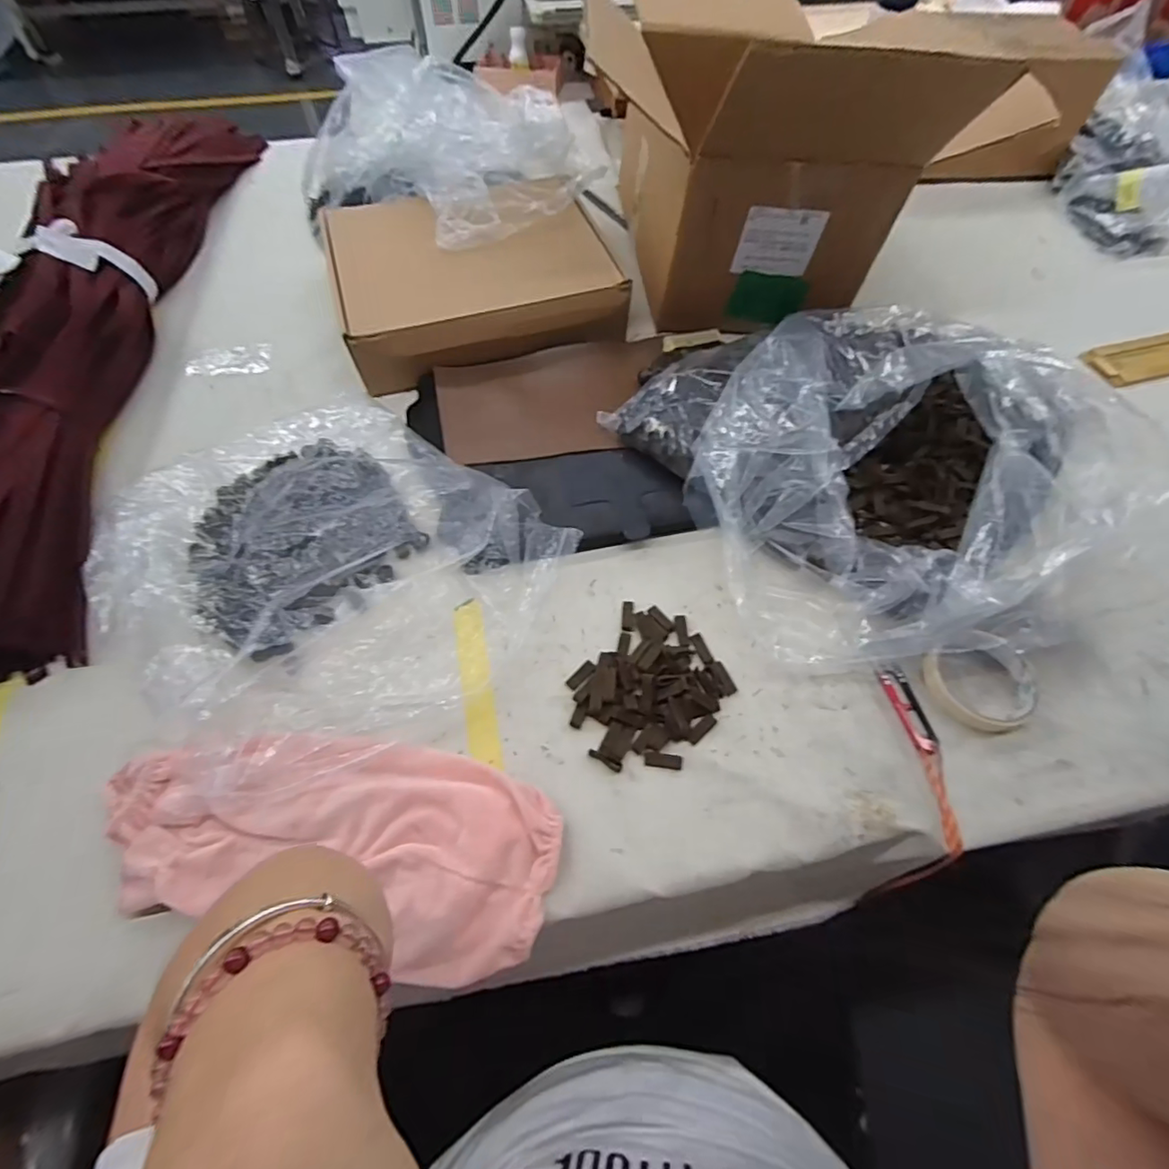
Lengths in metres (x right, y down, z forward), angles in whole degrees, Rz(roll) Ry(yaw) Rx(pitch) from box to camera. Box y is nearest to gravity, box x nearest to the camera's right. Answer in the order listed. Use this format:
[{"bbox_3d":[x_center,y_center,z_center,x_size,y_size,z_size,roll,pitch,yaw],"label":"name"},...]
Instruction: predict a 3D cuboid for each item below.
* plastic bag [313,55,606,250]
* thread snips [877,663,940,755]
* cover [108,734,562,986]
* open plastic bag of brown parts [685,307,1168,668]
[{"bbox_3d":[-0.188,-0.546,0.734,0.376,0.133,0.291,-16,61,-8],"label":"plastic bag"},{"bbox_3d":[0.273,0.103,0.474,0.024,0.005,0.080,-7,60,-3],"label":"thread snips"},{"bbox_3d":[-0.174,0.172,0.383,0.302,0.033,0.129,11,63,3],"label":"cover"},{"bbox_3d":[0.300,-0.113,0.535,0.405,0.123,0.356,-30,64,-16],"label":"open plastic bag of brown parts"}]

